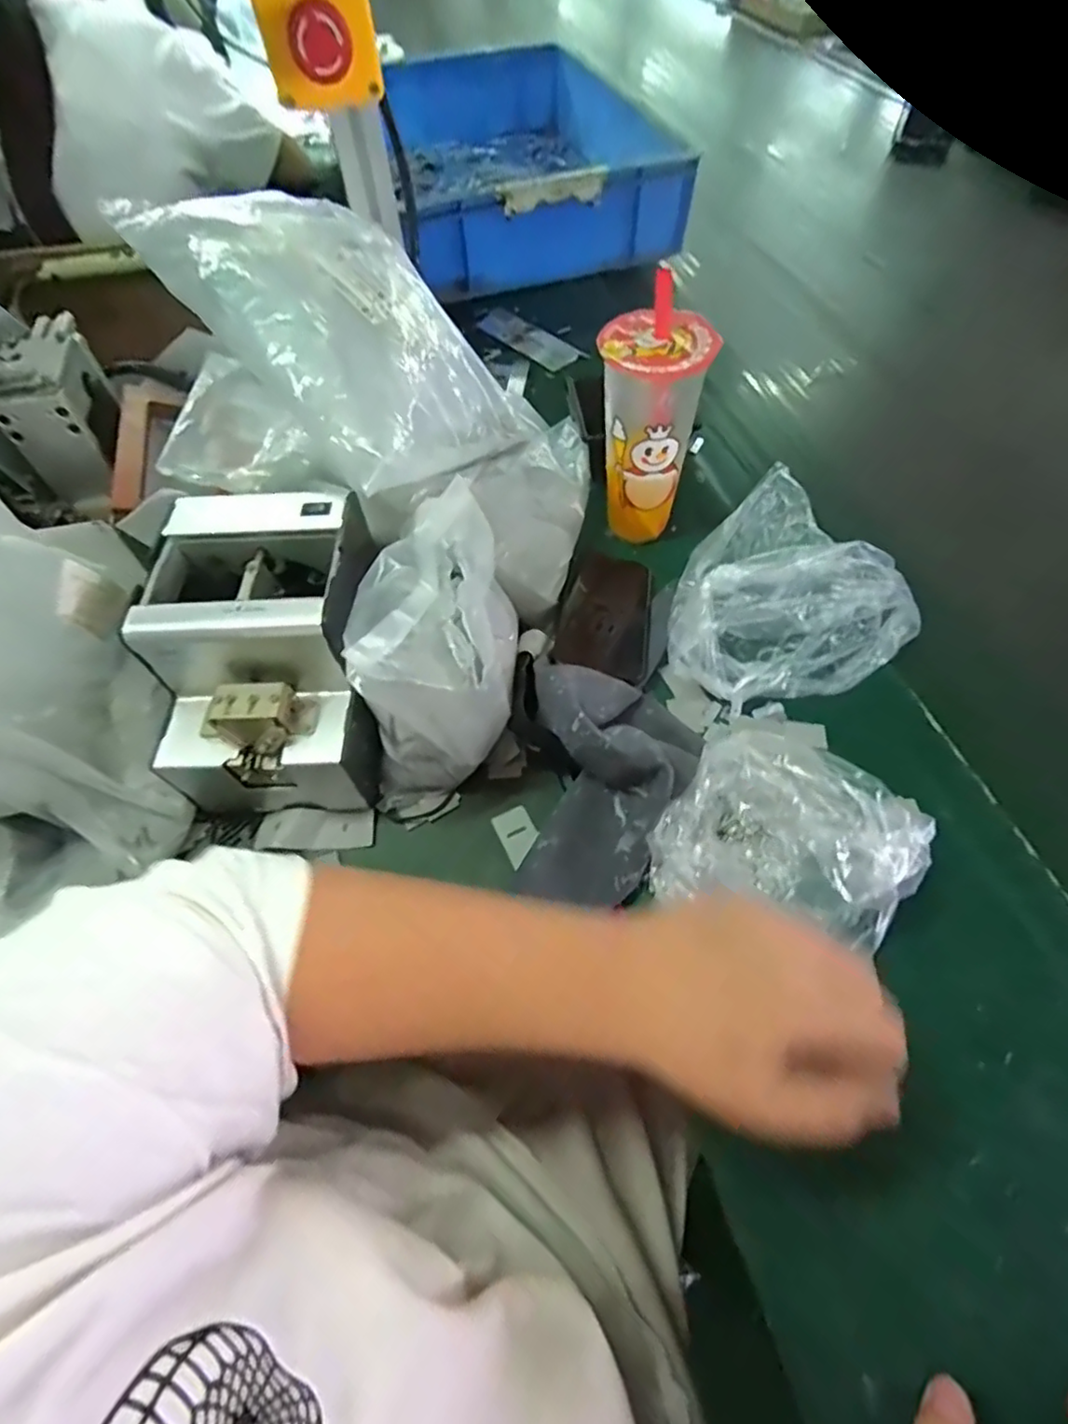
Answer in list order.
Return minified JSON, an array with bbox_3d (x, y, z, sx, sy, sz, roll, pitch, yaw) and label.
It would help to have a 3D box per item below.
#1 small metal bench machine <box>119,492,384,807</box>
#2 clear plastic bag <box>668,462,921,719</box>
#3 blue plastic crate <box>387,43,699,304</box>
[{"bbox_3d":[-0.172,-0.038,0.445,0.147,0.162,0.183,-4,58,-1],"label":"small metal bench machine"},{"bbox_3d":[0.204,-0.092,0.504,0.178,0.076,0.220,36,65,20],"label":"clear plastic bag"},{"bbox_3d":[-0.019,-0.865,0.972,0.357,0.139,0.628,-9,58,-4],"label":"blue plastic crate"}]

